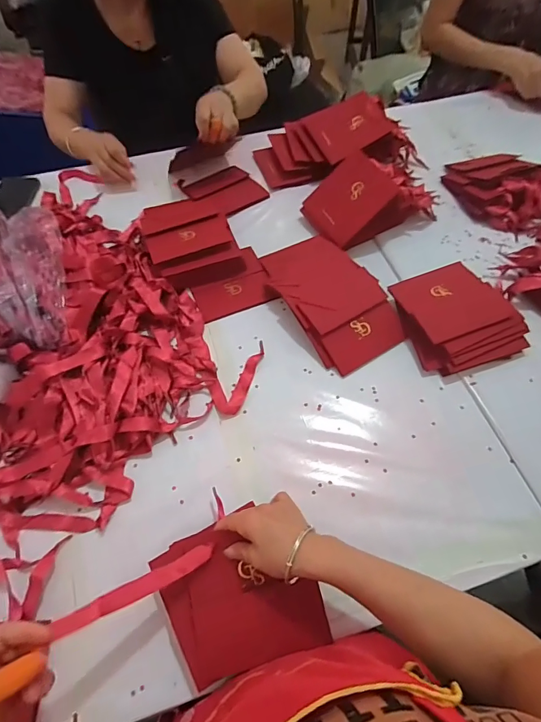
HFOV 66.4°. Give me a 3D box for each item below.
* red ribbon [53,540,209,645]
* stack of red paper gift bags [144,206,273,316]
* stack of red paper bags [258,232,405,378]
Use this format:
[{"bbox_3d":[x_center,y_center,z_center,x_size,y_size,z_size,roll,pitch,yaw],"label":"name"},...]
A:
[{"bbox_3d":[-0.123,0.217,0.398,0.162,0.012,0.020,-6,47,-48],"label":"red ribbon"},{"bbox_3d":[-0.153,-0.234,0.768,0.147,0.056,0.207,-18,60,-10],"label":"stack of red paper gift bags"},{"bbox_3d":[0.093,-0.113,0.696,0.157,0.056,0.270,-31,63,-17],"label":"stack of red paper bags"}]

